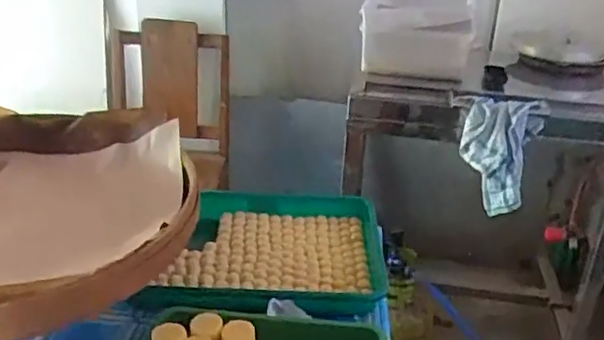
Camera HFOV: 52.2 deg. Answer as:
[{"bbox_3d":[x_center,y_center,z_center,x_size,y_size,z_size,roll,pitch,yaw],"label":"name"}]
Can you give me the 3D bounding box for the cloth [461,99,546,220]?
[{"bbox_3d":[0.450,-0.026,1.427,0.164,0.275,0.096,11,26,16],"label":"cloth"}]

